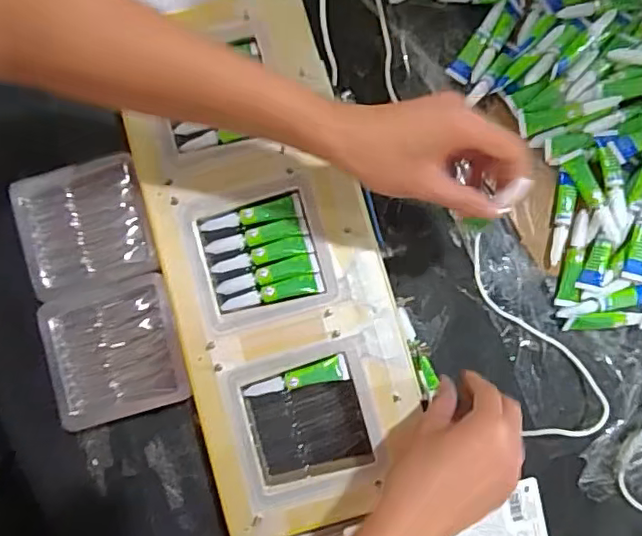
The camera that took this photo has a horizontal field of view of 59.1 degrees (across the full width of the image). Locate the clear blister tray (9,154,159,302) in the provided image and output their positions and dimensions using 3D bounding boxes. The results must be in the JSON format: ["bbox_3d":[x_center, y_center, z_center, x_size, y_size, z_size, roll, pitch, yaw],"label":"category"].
[{"bbox_3d":[-0.197,-0.033,0.469,0.103,0.013,0.102,-15,84,-3],"label":"clear blister tray"}]

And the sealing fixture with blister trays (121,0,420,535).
[{"bbox_3d":[-0.043,-0.012,0.450,0.169,0.023,0.417,-15,84,-3],"label":"sealing fixture with blister trays"}]

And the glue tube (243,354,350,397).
[{"bbox_3d":[-0.020,0.087,0.445,0.081,0.006,0.018,-13,84,-3],"label":"glue tube"}]

